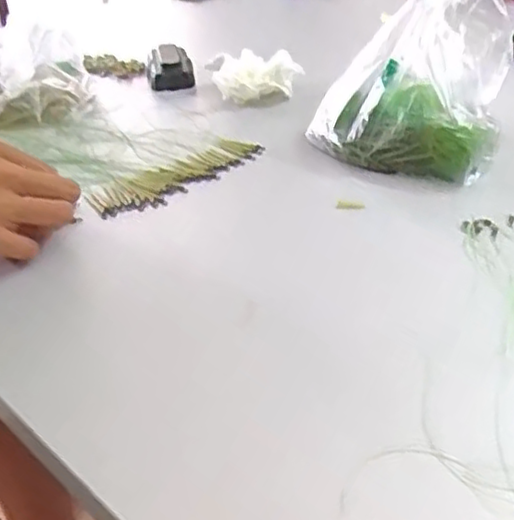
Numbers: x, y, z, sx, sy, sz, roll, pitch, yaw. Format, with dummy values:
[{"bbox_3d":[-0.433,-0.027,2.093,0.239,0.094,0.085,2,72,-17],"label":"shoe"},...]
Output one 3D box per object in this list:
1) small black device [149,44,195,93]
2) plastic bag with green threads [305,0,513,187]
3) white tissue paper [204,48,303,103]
[{"bbox_3d":[-0.102,-0.232,0.829,0.052,0.035,0.071,-4,33,-4],"label":"small black device"},{"bbox_3d":[0.138,-0.172,0.617,0.165,0.134,0.155,10,36,16],"label":"plastic bag with green threads"},{"bbox_3d":[0.000,-0.202,0.766,0.100,0.045,0.069,-10,34,-12],"label":"white tissue paper"}]

